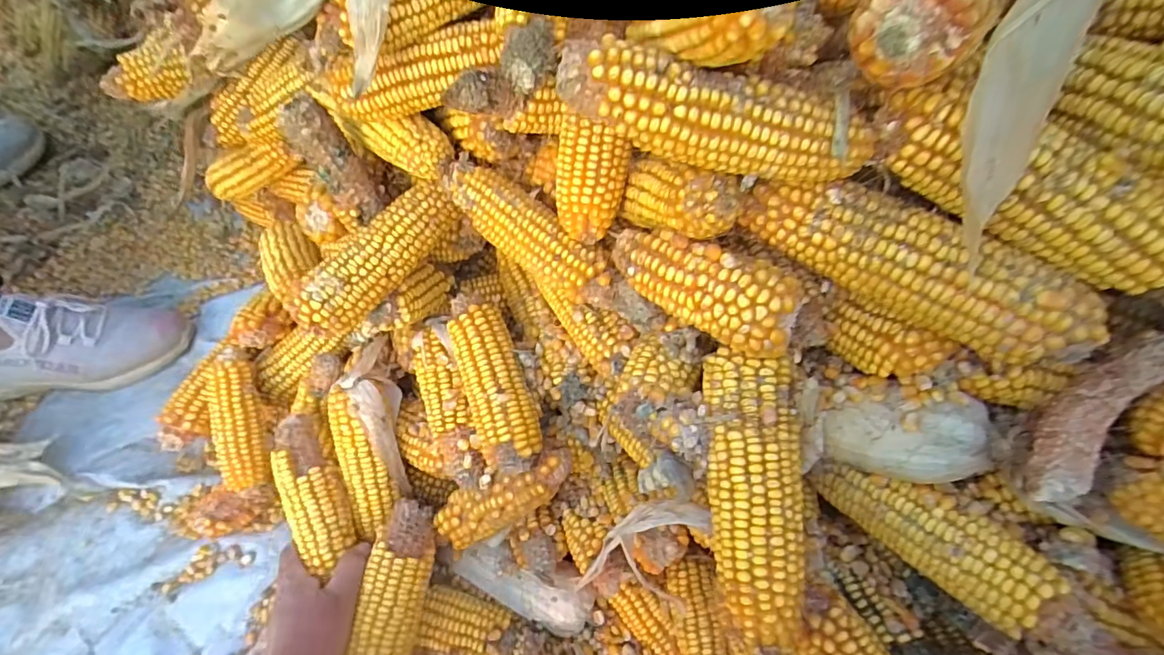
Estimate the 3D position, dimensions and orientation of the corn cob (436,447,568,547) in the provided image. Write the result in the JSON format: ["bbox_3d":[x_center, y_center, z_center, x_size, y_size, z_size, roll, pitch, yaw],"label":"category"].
[{"bbox_3d":[-0.062,0.144,0.459,0.141,0.051,0.043,-33,57,20],"label":"corn cob"}]

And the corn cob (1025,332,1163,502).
[{"bbox_3d":[0.270,0.035,0.269,0.123,0.027,0.036,-51,63,18],"label":"corn cob"}]

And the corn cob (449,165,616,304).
[{"bbox_3d":[-0.038,-0.066,0.386,0.148,0.033,0.035,35,65,21],"label":"corn cob"}]

